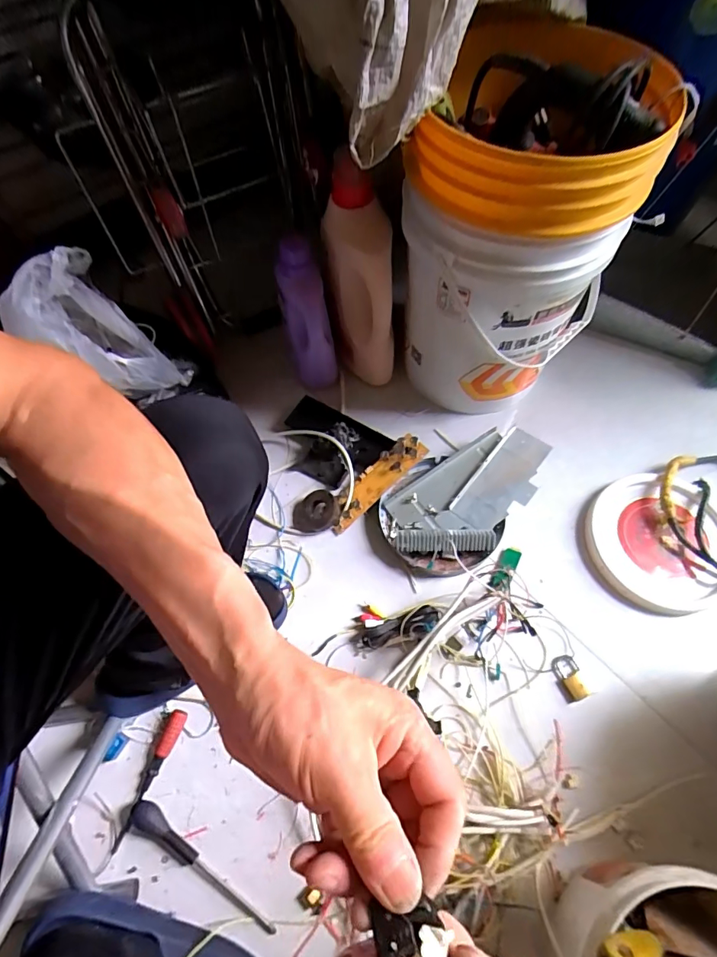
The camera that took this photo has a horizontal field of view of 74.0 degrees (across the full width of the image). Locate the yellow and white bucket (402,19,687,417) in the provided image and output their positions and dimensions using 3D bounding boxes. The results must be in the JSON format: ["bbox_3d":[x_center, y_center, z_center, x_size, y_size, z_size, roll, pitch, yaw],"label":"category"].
[{"bbox_3d":[0.216,-0.329,0.718,0.292,0.459,0.271,9,64,7],"label":"yellow and white bucket"}]

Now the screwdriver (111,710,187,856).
[{"bbox_3d":[-0.273,0.390,0.620,0.023,0.017,0.166,19,65,12],"label":"screwdriver"}]

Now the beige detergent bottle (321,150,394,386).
[{"bbox_3d":[0.001,-0.316,0.795,0.080,0.340,0.137,-22,64,-8],"label":"beige detergent bottle"}]

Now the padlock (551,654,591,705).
[{"bbox_3d":[0.297,0.280,0.667,0.034,0.011,0.059,-13,63,-4],"label":"padlock"}]

